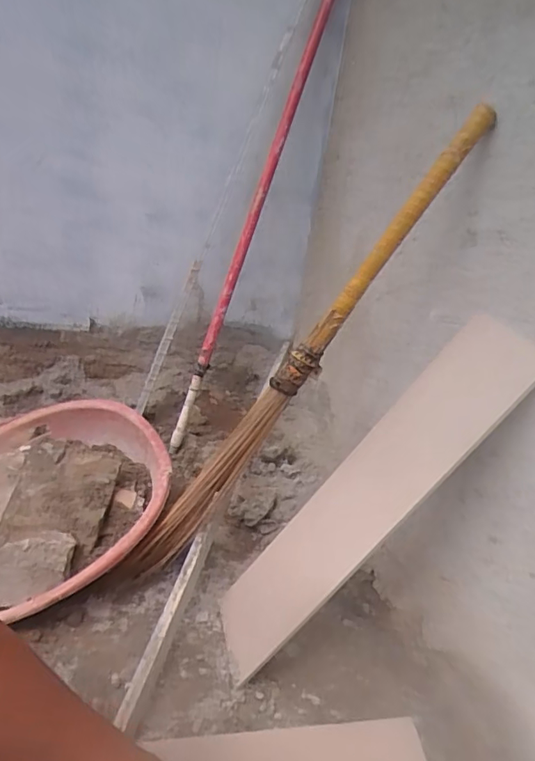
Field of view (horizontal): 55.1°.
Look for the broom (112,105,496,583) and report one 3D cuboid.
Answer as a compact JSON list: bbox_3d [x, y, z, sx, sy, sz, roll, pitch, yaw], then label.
[{"bbox_3d":[0.023,0.006,0.781,0.070,0.871,0.132,33,19,-10],"label":"broom"}]

